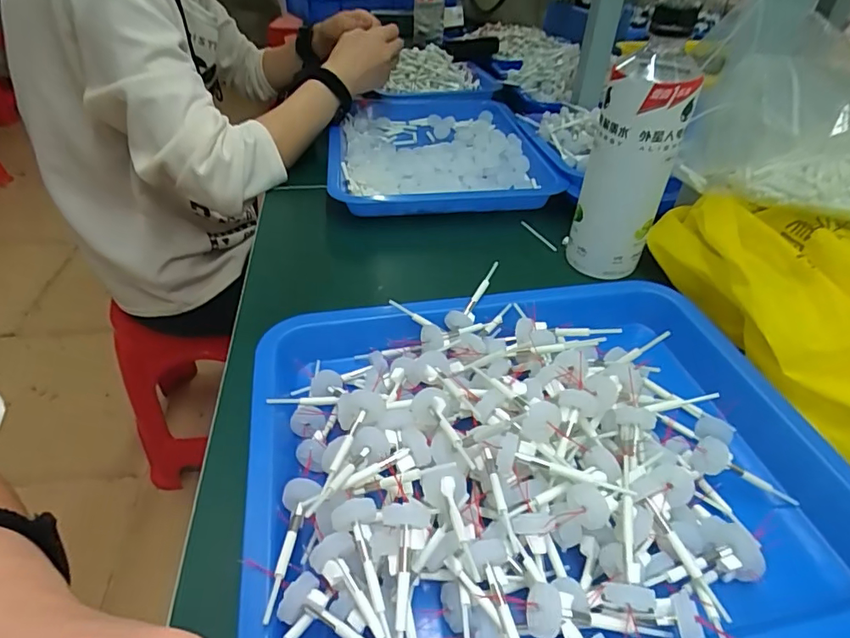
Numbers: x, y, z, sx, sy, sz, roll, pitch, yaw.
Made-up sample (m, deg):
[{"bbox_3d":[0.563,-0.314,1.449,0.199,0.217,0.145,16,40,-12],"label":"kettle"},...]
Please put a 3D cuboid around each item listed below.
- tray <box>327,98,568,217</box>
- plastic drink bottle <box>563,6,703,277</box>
[{"bbox_3d":[0.009,-0.226,0.670,0.268,0.038,0.344,-4,41,-7],"label":"tray"},{"bbox_3d":[0.174,-0.137,0.422,0.067,0.203,0.064,23,45,23],"label":"plastic drink bottle"}]

